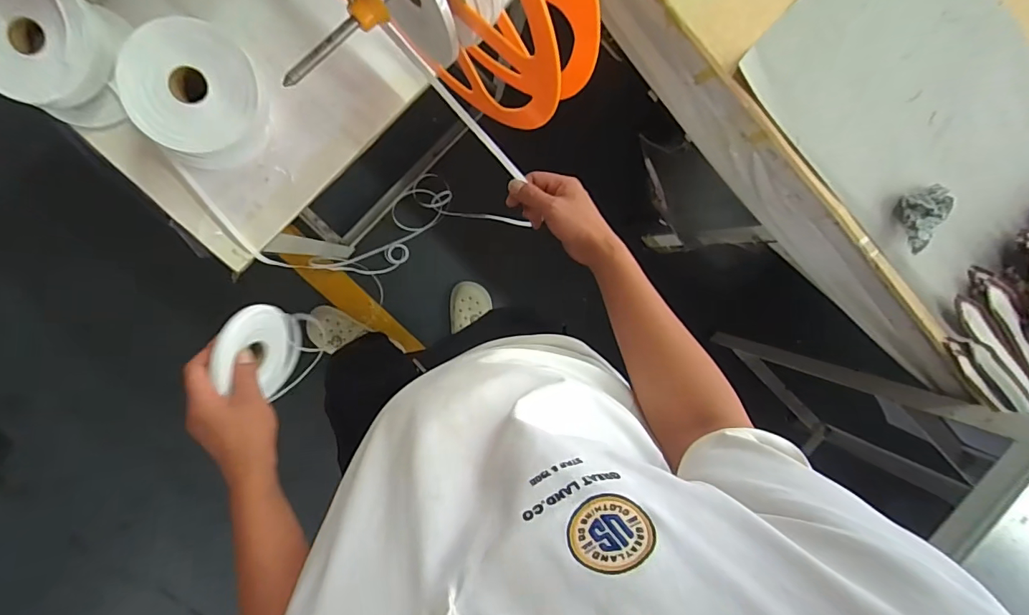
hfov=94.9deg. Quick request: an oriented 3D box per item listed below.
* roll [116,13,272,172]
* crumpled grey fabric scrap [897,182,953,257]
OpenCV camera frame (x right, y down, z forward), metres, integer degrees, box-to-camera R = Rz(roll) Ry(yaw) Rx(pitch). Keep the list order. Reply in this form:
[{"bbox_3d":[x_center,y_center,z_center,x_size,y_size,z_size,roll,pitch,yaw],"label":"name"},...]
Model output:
[{"bbox_3d":[-0.359,-0.244,0.551,0.138,0.094,0.147,-1,96,-8],"label":"roll"},{"bbox_3d":[0.564,-0.123,0.649,0.041,0.049,0.093,6,95,-9],"label":"crumpled grey fabric scrap"}]

